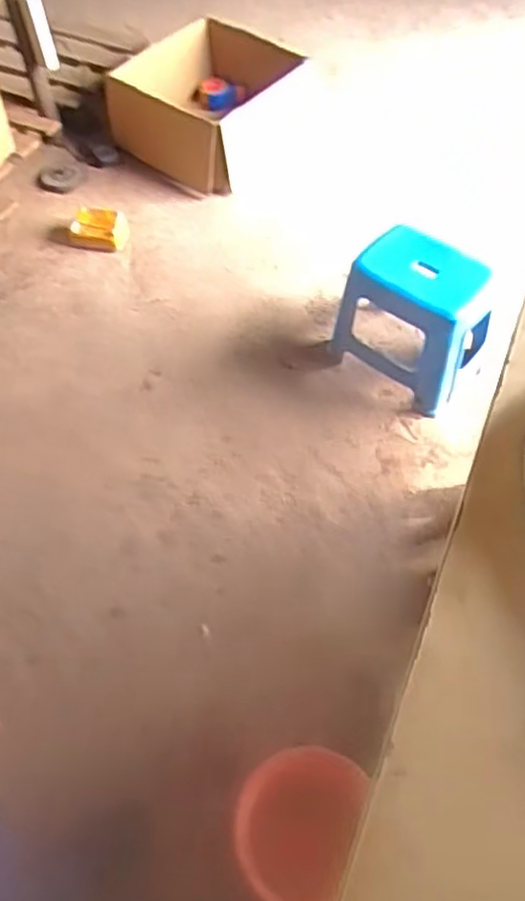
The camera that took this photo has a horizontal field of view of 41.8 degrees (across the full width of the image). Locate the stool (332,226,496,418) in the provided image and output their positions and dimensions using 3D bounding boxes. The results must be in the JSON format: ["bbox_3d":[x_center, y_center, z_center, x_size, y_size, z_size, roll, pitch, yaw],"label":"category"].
[{"bbox_3d":[0.370,-0.341,1.717,0.355,0.288,0.227,36,66,23],"label":"stool"}]

